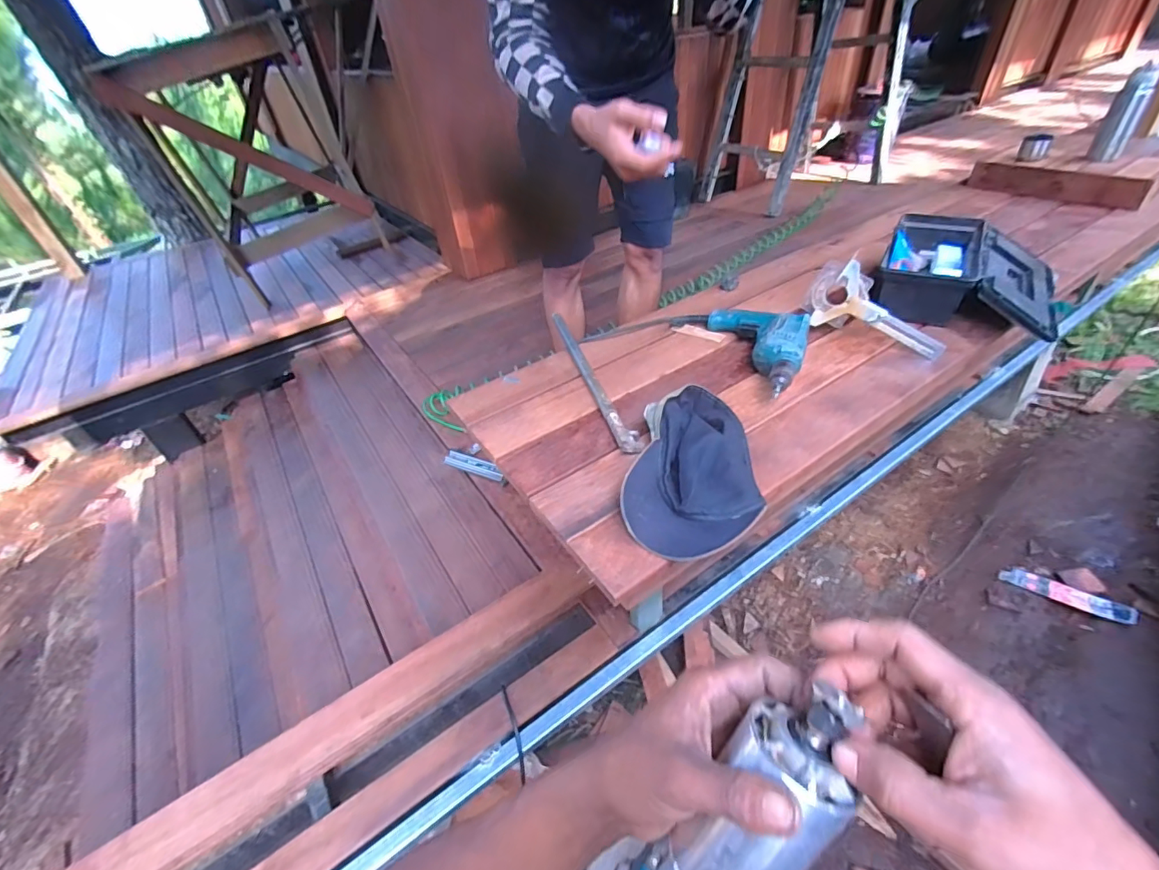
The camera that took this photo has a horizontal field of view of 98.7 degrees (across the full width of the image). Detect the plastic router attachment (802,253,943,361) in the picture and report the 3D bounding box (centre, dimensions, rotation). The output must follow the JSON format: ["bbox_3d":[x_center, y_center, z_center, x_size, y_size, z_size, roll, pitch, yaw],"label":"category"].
[{"bbox_3d":[0.486,-0.198,0.819,0.226,0.104,0.066,37,54,14],"label":"plastic router attachment"}]

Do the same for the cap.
[{"bbox_3d":[0.141,0.032,0.630,0.151,0.065,0.249,2,41,10],"label":"cap"}]

